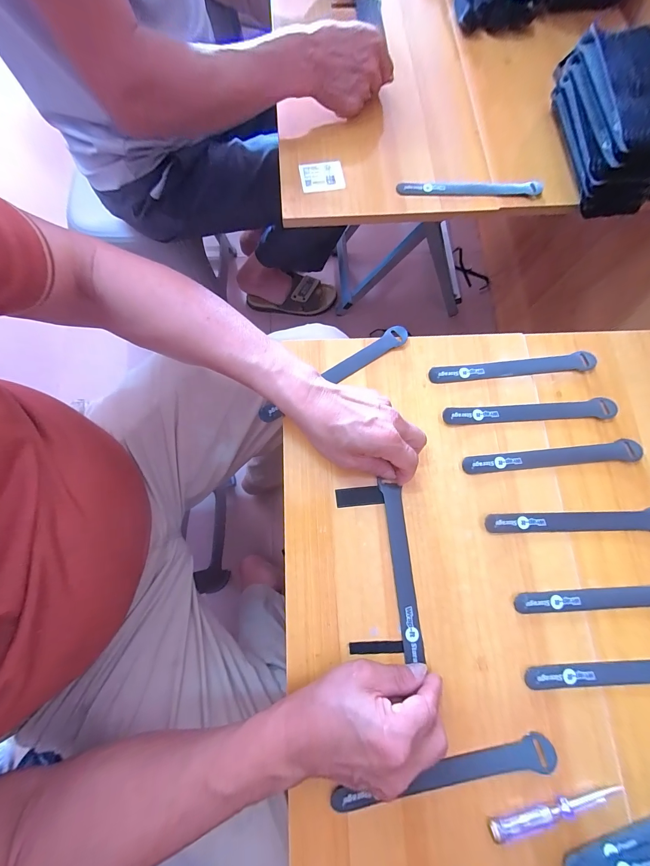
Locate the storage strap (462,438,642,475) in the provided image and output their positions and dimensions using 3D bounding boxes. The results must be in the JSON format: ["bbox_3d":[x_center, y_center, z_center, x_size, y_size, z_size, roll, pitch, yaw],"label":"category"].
[{"bbox_3d":[0.250,0.028,0.343,0.194,0.006,0.023,-6,76,-2],"label":"storage strap"}]

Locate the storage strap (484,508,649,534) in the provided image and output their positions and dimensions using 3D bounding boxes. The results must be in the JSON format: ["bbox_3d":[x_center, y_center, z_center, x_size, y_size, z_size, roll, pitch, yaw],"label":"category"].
[{"bbox_3d":[0.268,0.094,0.328,0.194,0.006,0.024,0,76,0],"label":"storage strap"}]

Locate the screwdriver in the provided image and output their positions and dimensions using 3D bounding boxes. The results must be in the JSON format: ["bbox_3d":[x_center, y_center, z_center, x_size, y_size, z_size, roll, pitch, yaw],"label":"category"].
[{"bbox_3d":[0.198,0.324,0.265,0.121,0.014,0.010,-11,76,-3],"label":"screwdriver"}]

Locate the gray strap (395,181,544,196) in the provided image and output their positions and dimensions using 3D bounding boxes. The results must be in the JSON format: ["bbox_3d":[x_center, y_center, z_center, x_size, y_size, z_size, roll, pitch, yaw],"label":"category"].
[{"bbox_3d":[0.202,-0.342,0.434,0.200,0.014,0.011,0,76,-1],"label":"gray strap"}]

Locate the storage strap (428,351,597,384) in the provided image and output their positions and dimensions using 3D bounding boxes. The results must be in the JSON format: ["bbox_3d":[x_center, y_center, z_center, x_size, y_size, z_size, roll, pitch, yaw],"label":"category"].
[{"bbox_3d":[0.222,-0.078,0.369,0.197,0.004,0.022,-7,76,-2],"label":"storage strap"}]

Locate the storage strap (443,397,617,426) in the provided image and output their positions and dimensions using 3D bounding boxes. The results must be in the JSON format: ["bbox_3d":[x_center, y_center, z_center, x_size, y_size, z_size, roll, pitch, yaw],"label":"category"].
[{"bbox_3d":[0.233,-0.024,0.355,0.194,0.005,0.023,-4,76,-2],"label":"storage strap"}]

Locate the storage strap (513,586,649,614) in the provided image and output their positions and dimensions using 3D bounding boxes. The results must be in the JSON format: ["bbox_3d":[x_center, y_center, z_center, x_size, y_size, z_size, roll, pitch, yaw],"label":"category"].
[{"bbox_3d":[0.289,0.165,0.309,0.196,0.007,0.025,-1,76,-1],"label":"storage strap"}]

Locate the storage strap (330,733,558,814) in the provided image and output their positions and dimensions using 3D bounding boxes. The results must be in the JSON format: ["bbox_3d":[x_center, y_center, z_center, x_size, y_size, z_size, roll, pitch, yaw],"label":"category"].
[{"bbox_3d":[0.105,0.301,0.272,0.198,0.006,0.022,-10,76,-3],"label":"storage strap"}]

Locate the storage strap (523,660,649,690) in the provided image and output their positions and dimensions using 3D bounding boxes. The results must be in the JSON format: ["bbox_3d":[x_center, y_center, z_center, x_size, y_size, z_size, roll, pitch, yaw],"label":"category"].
[{"bbox_3d":[0.290,0.228,0.294,0.197,0.004,0.023,-1,76,-1],"label":"storage strap"}]

